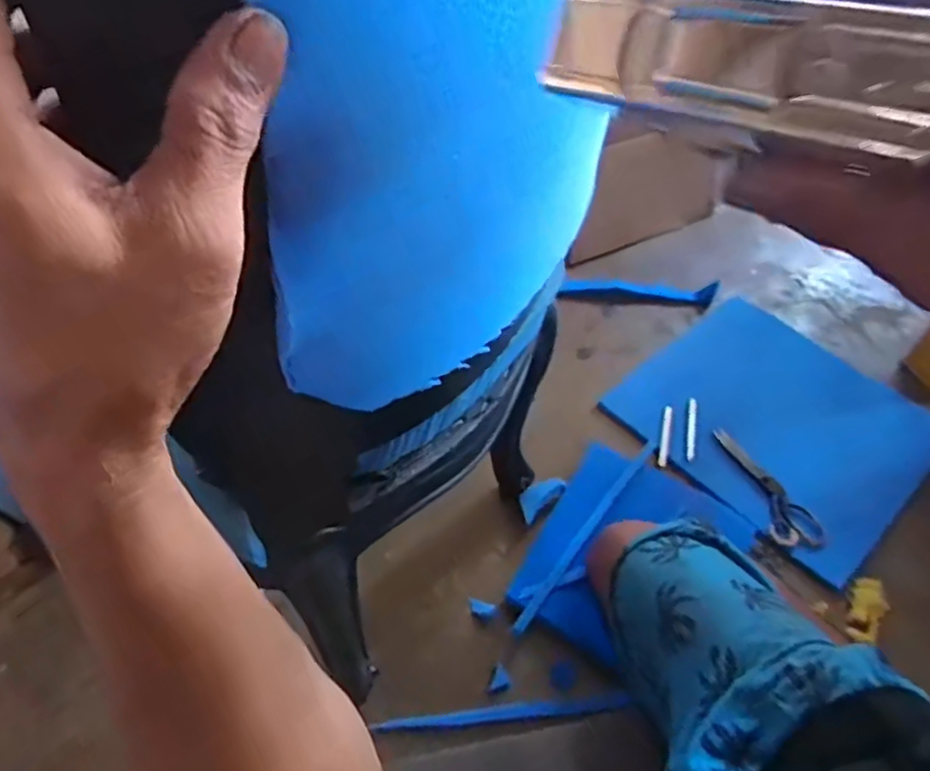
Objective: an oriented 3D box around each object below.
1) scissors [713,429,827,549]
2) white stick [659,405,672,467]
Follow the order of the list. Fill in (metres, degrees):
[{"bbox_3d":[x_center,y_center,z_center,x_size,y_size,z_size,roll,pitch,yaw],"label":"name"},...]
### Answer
[{"bbox_3d":[0.459,0.150,0.972,0.082,0.017,0.217,-12,52,-13],"label":"scissors"},{"bbox_3d":[0.319,0.076,1.018,0.014,0.013,0.116,15,51,8],"label":"white stick"}]

